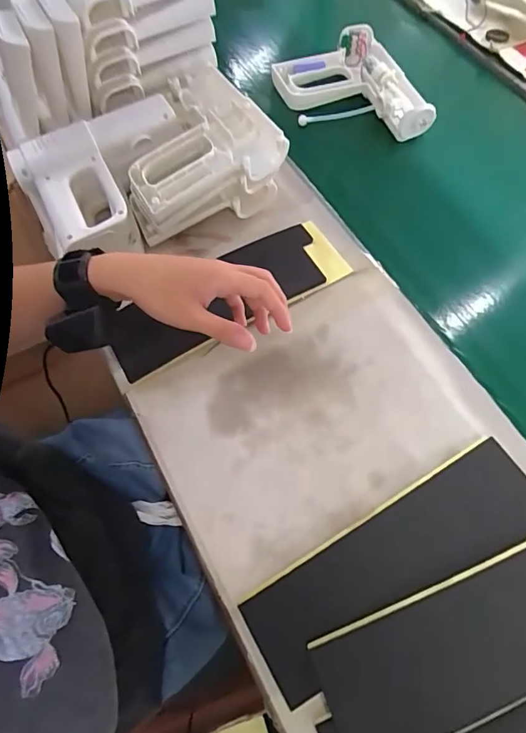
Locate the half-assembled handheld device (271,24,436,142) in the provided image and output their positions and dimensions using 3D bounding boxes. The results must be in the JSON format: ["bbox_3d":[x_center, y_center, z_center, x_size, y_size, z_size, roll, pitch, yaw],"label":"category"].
[{"bbox_3d":[0.129,-0.428,0.713,0.180,0.051,0.225,-17,65,-7],"label":"half-assembled handheld device"}]

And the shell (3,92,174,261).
[{"bbox_3d":[-0.182,-0.230,0.563,0.205,0.068,0.155,-31,67,-14],"label":"shell"}]

